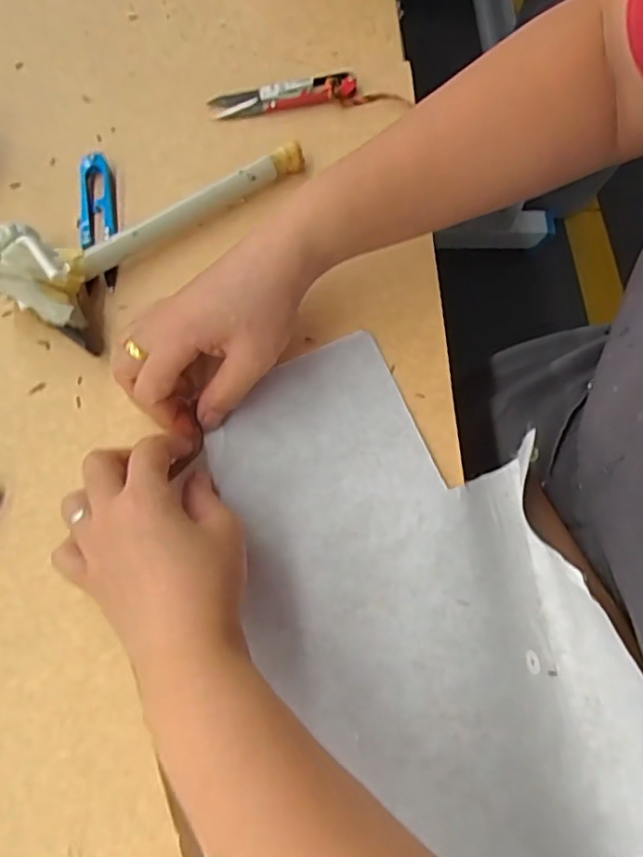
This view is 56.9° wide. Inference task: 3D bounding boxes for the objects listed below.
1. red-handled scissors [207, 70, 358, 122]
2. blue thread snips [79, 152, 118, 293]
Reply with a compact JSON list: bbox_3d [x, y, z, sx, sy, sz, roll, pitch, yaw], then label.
[{"bbox_3d":[-0.028,-0.240,0.426,0.103,0.015,0.024,-10,71,-6],"label":"red-handled scissors"},{"bbox_3d":[-0.147,-0.137,0.387,0.021,0.009,0.101,-9,71,-5],"label":"blue thread snips"}]

